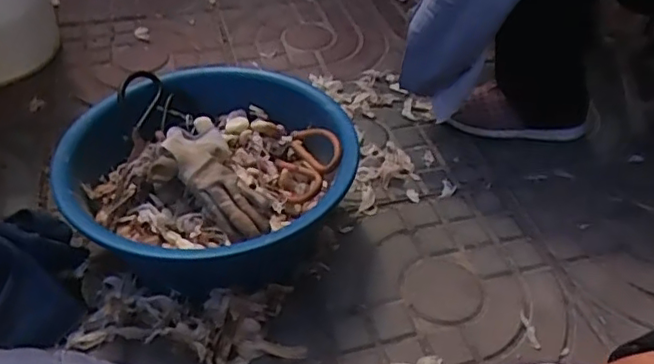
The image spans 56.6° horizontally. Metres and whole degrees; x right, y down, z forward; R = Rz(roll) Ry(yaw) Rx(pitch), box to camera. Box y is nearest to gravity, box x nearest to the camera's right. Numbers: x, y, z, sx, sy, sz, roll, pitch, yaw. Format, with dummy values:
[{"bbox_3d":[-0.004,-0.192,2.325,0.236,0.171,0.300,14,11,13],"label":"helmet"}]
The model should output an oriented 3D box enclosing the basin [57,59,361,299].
[{"bbox_3d":[-0.134,0.007,0.732,0.307,0.135,0.297,2,43,-2],"label":"basin"}]

